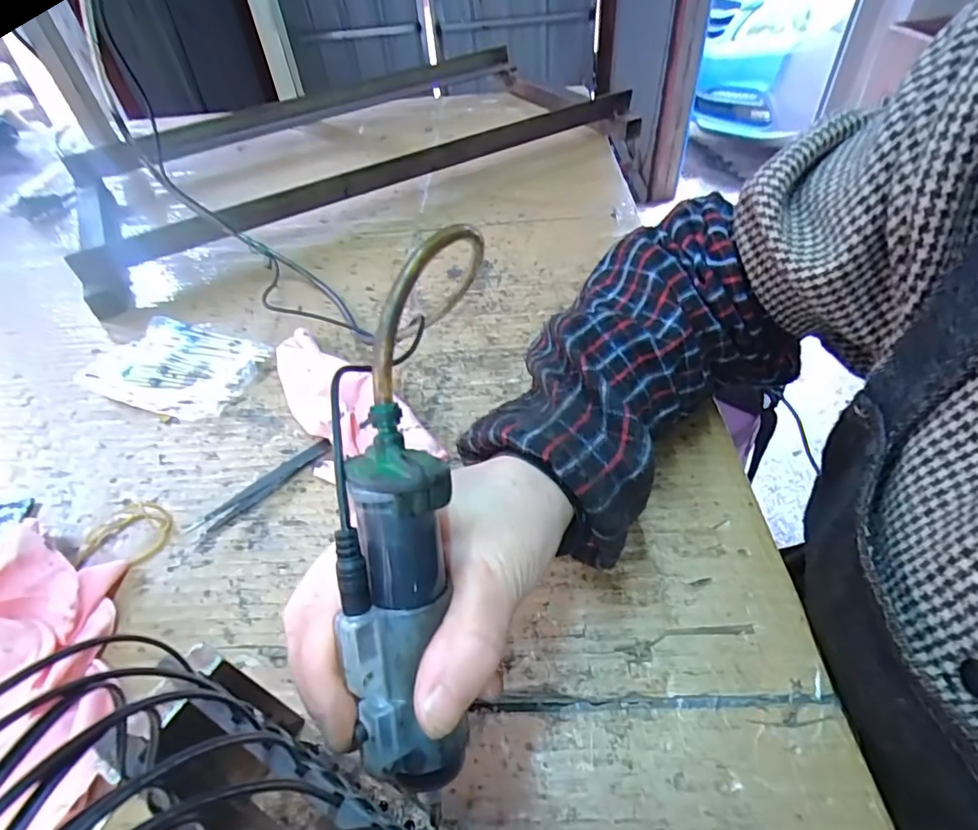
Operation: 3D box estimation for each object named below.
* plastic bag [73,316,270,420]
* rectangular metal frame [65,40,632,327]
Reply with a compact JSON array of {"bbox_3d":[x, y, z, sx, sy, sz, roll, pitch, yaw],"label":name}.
[{"bbox_3d":[-0.242,-0.040,0.402,0.115,0.024,0.082,12,48,15],"label":"plastic bag"},{"bbox_3d":[-0.166,-0.364,0.675,0.666,0.046,0.373,-30,51,-22],"label":"rectangular metal frame"}]

